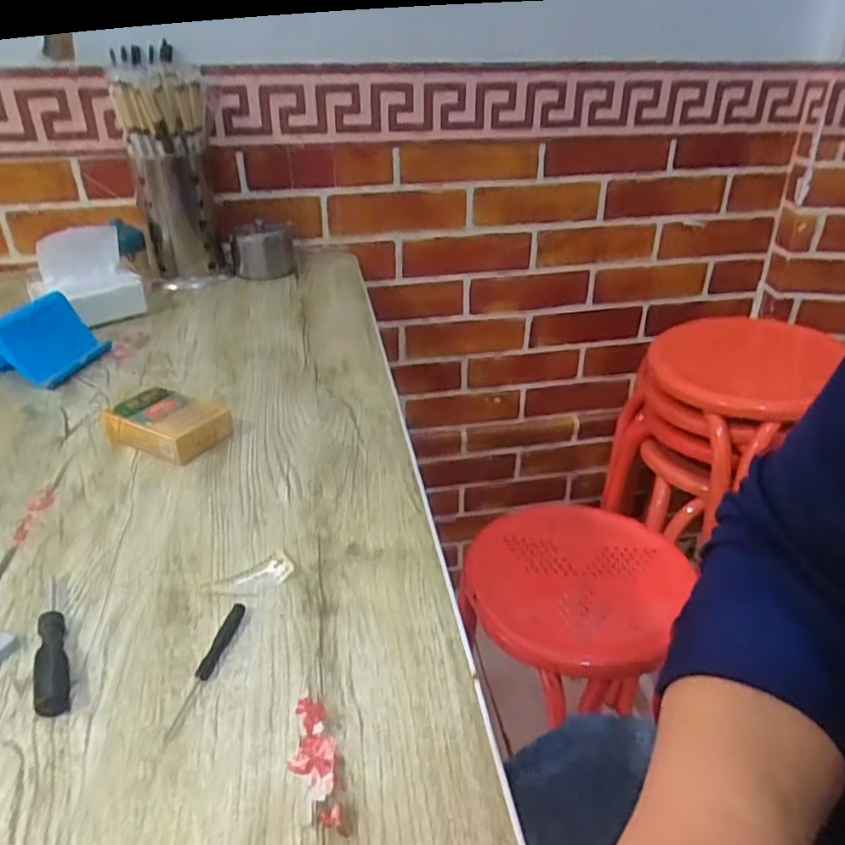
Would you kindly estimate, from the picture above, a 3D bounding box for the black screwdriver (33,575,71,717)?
[{"bbox_3d":[-0.197,0.113,0.352,0.014,0.012,0.099,-14,33,-23],"label":"black screwdriver"}]

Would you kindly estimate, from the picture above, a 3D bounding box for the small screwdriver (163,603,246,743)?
[{"bbox_3d":[-0.110,0.122,0.336,0.008,0.007,0.077,6,31,11],"label":"small screwdriver"}]

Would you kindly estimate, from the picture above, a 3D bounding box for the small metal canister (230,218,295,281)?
[{"bbox_3d":[-0.212,-0.229,0.883,0.080,0.065,0.060,-7,30,-11],"label":"small metal canister"}]

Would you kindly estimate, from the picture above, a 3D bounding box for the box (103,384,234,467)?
[{"bbox_3d":[-0.201,0.001,0.526,0.088,0.029,0.056,14,33,23],"label":"box"}]

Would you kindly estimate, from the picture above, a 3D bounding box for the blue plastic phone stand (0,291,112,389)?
[{"bbox_3d":[-0.368,-0.081,0.641,0.077,0.066,0.099,2,30,4],"label":"blue plastic phone stand"}]

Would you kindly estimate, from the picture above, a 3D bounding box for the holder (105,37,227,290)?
[{"bbox_3d":[-0.304,-0.298,0.811,0.103,0.260,0.084,-10,30,-16],"label":"holder"}]

